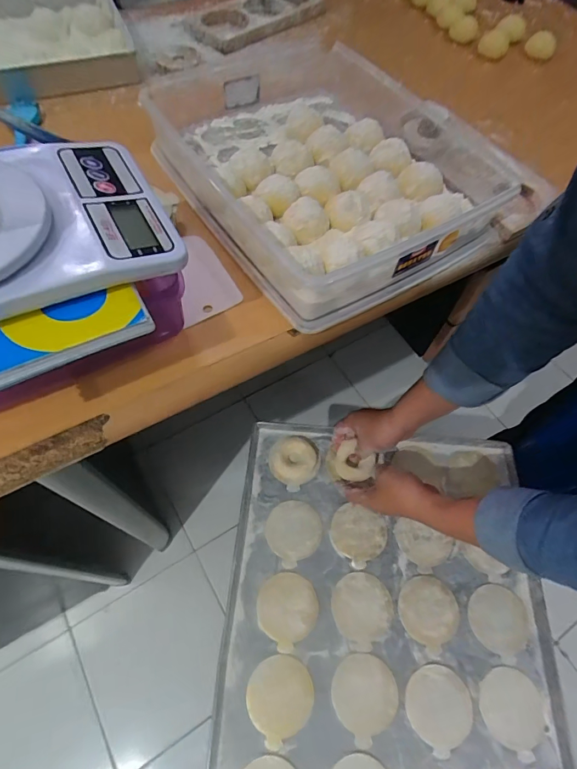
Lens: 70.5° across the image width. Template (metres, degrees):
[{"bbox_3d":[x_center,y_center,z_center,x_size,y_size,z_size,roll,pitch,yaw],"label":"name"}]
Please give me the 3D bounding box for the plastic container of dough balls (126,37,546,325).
[{"bbox_3d":[0.063,-0.292,0.507,0.388,0.075,0.420,-28,67,-16],"label":"plastic container of dough balls"}]

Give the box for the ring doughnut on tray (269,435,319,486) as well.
[{"bbox_3d":[0.009,0.112,0.614,0.070,0.025,0.074,1,59,-2],"label":"ring doughnut on tray"}]

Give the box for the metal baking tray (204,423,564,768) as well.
[{"bbox_3d":[0.118,0.341,0.501,0.395,0.026,0.597,5,59,0],"label":"metal baking tray"}]

